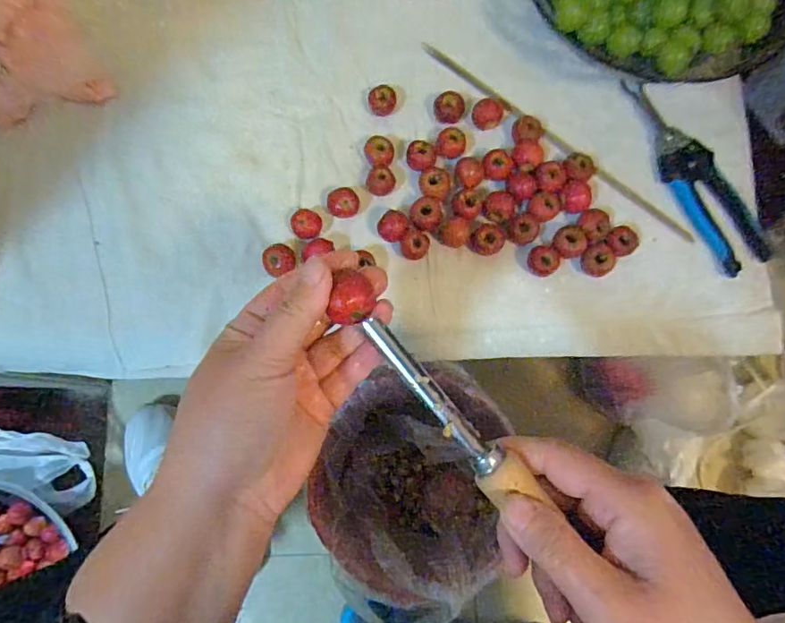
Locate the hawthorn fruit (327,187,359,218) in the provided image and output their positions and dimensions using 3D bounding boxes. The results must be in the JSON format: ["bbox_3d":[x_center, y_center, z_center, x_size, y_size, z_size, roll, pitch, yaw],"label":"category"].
[{"bbox_3d":[-0.041,-0.091,0.438,0.026,0.020,0.026,-3,78,0],"label":"hawthorn fruit"}]

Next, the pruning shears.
[{"bbox_3d":[0.260,-0.121,0.449,0.050,0.012,0.186,-25,79,-5],"label":"pruning shears"}]

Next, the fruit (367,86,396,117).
[{"bbox_3d":[-0.009,-0.187,0.459,0.025,0.018,0.019,-8,78,-1],"label":"fruit"}]

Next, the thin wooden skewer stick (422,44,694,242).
[{"bbox_3d":[0.141,-0.154,0.456,0.290,0.010,0.012,39,81,8],"label":"thin wooden skewer stick"}]

